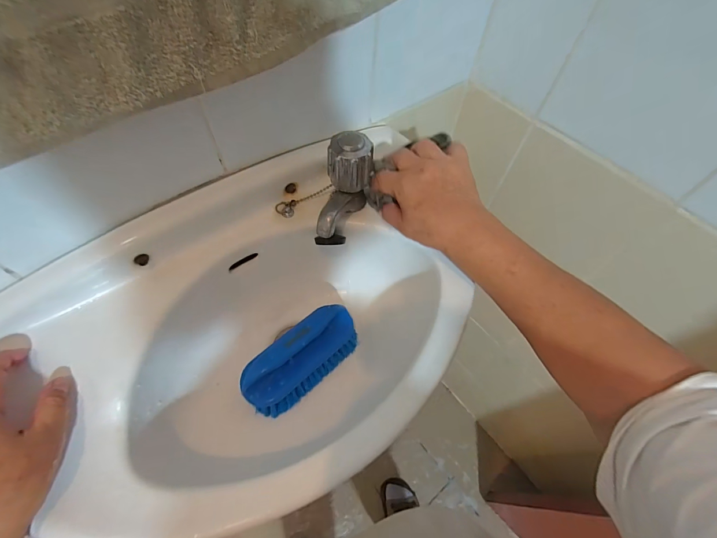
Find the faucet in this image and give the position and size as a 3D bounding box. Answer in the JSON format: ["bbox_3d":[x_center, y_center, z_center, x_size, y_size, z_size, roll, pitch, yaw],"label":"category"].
[{"bbox_3d":[-0.017,-0.076,0.357,0.042,0.104,0.089,16,59,7],"label":"faucet"}]

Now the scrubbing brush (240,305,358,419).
[{"bbox_3d":[-0.063,0.096,0.380,0.139,0.062,0.056,-39,65,-22],"label":"scrubbing brush"}]

